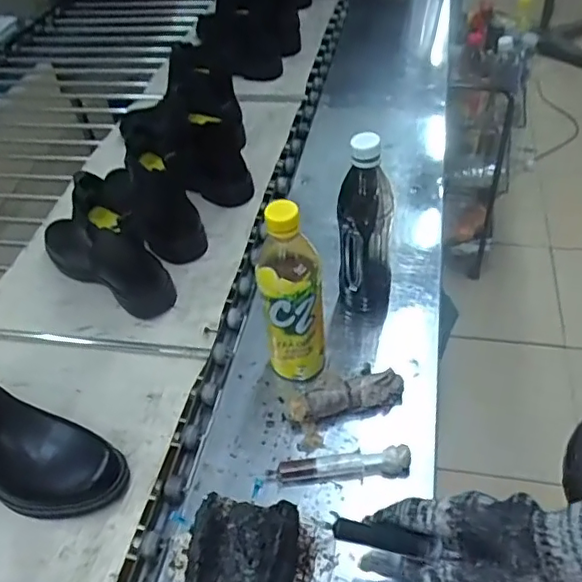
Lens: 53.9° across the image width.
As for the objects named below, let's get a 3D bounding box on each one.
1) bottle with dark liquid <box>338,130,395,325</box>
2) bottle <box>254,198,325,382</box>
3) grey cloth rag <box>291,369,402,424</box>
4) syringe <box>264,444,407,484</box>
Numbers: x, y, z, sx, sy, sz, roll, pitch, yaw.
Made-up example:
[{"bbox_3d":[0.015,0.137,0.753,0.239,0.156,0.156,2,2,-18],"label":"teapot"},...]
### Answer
[{"bbox_3d":[0.079,-0.063,0.627,0.064,0.220,0.059,16,52,19],"label":"bottle with dark liquid"},{"bbox_3d":[0.001,0.008,0.569,0.061,0.217,0.053,-5,48,0],"label":"bottle"},{"bbox_3d":[0.057,0.110,0.594,0.116,0.033,0.032,-12,48,-6],"label":"grey cloth rag"},{"bbox_3d":[0.046,0.166,0.546,0.132,0.023,0.024,-3,48,2],"label":"syringe"}]

